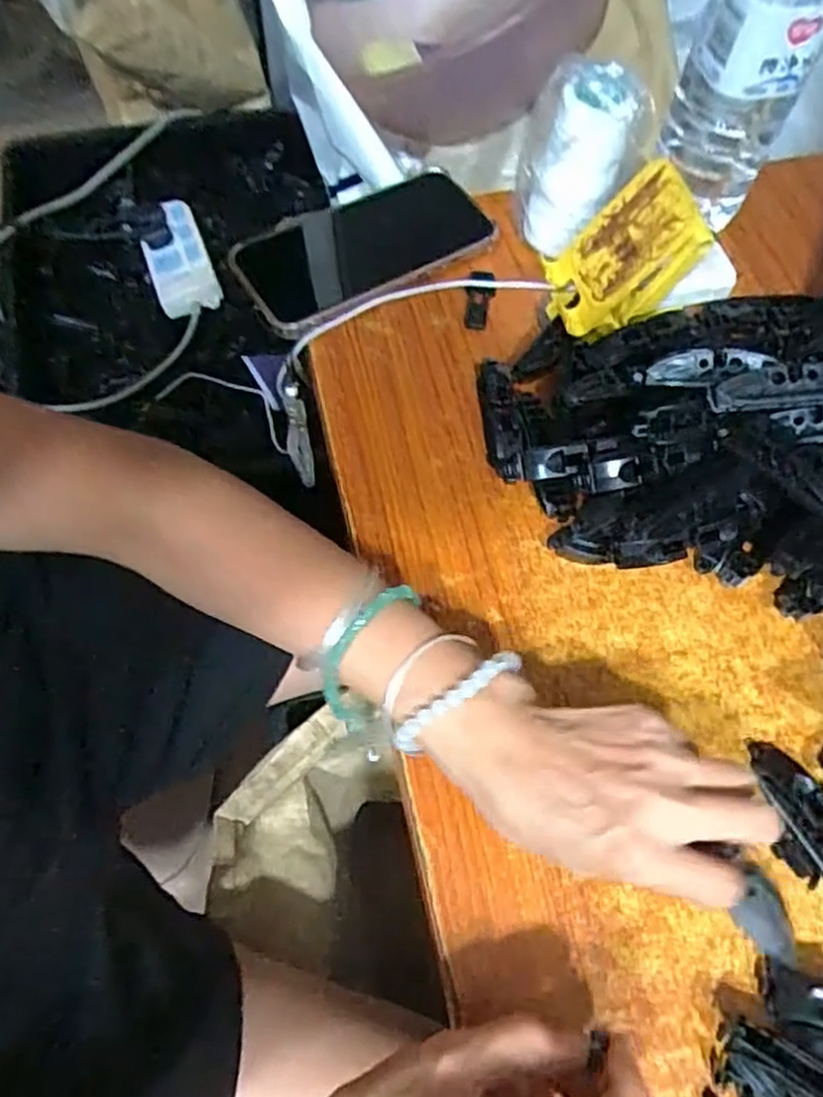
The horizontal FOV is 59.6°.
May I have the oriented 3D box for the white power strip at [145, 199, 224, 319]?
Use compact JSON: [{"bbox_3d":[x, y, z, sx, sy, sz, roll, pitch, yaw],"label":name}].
[{"bbox_3d":[-0.297,-0.369,0.913,0.074,0.027,0.182,-18,66,-11],"label":"white power strip"}]

